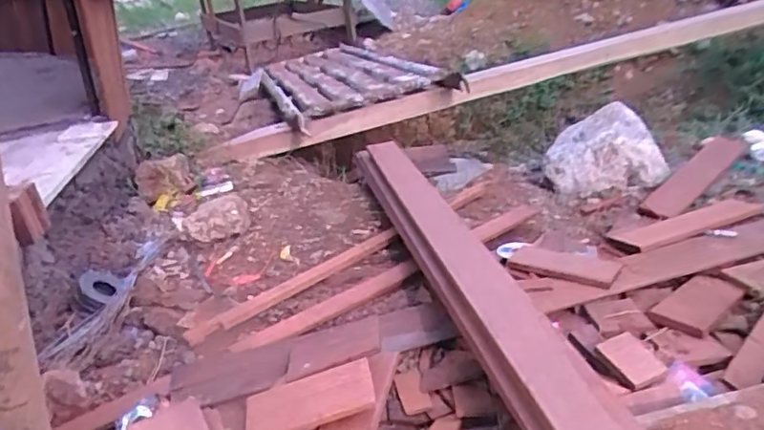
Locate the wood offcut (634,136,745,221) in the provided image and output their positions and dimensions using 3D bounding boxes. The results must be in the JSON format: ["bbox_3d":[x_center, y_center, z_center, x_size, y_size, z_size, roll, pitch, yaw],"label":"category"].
[{"bbox_3d":[0.587,-0.070,1.076,0.284,0.022,0.068,-35,35,-22],"label":"wood offcut"}]

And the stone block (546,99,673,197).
[{"bbox_3d":[0.436,-0.132,1.138,0.225,0.147,0.125,-3,25,7],"label":"stone block"}]

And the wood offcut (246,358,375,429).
[{"bbox_3d":[-0.081,0.210,0.639,0.144,0.018,0.064,-17,33,1],"label":"wood offcut"}]

